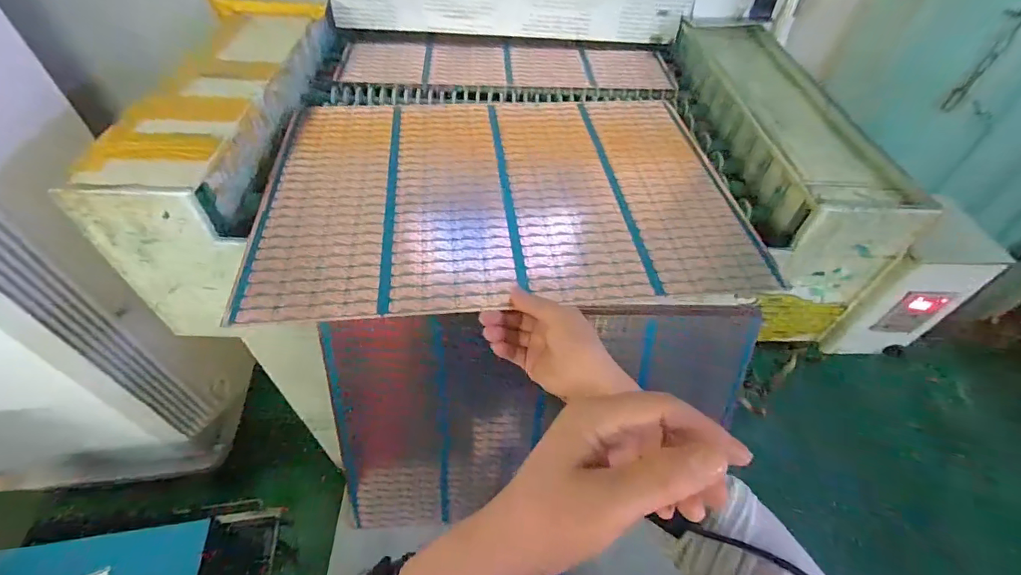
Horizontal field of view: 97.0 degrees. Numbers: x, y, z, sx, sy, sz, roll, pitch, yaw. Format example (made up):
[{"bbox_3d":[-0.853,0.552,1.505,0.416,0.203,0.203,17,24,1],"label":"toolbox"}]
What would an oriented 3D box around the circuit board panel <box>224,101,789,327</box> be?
[{"bbox_3d":[-0.006,-0.138,0.606,0.599,0.011,0.411,-3,50,-6],"label":"circuit board panel"}]

